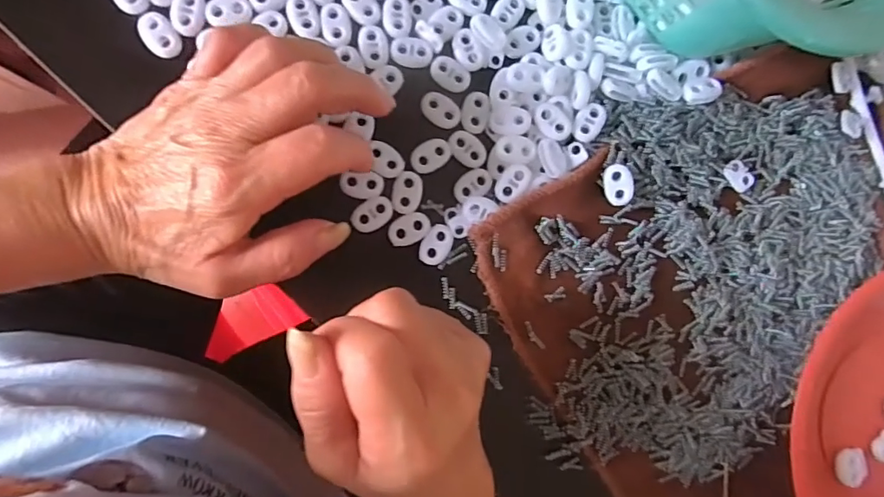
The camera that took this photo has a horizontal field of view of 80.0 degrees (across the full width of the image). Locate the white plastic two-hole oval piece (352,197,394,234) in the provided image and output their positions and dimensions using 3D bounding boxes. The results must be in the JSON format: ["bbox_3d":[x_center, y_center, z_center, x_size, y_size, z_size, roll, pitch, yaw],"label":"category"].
[{"bbox_3d":[-0.037,-0.018,0.278,0.023,0.004,0.014,-37,96,-8],"label":"white plastic two-hole oval piece"}]

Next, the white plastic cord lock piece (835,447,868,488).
[{"bbox_3d":[0.246,0.132,0.315,0.013,0.009,0.024,14,87,-9],"label":"white plastic cord lock piece"}]

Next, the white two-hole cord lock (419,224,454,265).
[{"bbox_3d":[-0.003,-0.002,0.284,0.015,0.004,0.023,29,85,-9],"label":"white two-hole cord lock"}]

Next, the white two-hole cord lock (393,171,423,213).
[{"bbox_3d":[-0.018,-0.030,0.281,0.015,0.004,0.022,10,88,-10],"label":"white two-hole cord lock"}]

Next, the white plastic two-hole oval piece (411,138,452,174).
[{"bbox_3d":[-0.006,-0.051,0.284,0.023,0.004,0.016,-37,96,-8],"label":"white plastic two-hole oval piece"}]

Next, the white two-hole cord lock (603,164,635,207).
[{"bbox_3d":[0.099,-0.035,0.294,0.016,0.004,0.023,-2,98,6],"label":"white two-hole cord lock"}]

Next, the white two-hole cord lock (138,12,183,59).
[{"bbox_3d":[-0.140,-0.106,0.262,0.016,0.004,0.024,-39,96,-8],"label":"white two-hole cord lock"}]

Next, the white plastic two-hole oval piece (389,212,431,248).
[{"bbox_3d":[-0.017,-0.010,0.281,0.023,0.004,0.016,-19,93,-9],"label":"white plastic two-hole oval piece"}]

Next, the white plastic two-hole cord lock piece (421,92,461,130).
[{"bbox_3d":[0.000,-0.075,0.286,0.023,0.004,0.015,32,85,-8],"label":"white plastic two-hole cord lock piece"}]

